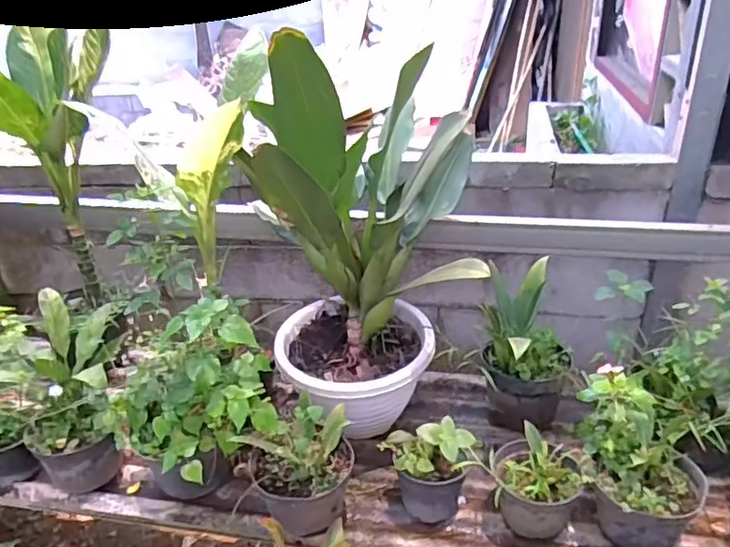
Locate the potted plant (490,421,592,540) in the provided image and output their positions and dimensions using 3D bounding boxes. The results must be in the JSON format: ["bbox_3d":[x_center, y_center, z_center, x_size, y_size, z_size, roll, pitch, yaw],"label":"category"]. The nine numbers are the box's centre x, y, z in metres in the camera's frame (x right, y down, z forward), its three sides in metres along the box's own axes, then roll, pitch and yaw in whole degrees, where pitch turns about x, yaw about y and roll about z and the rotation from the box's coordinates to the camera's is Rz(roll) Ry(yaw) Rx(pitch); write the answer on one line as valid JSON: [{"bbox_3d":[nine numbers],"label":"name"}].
[{"bbox_3d":[0.301,0.373,1.037,0.159,0.145,0.179,1,28,8],"label":"potted plant"}]

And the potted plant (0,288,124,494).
[{"bbox_3d":[-0.571,0.229,1.134,0.214,0.310,0.216,-2,28,1],"label":"potted plant"}]

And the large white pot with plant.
[{"bbox_3d":[0.021,-0.088,1.190,0.402,0.686,0.574,0,28,5],"label":"large white pot with plant"}]

